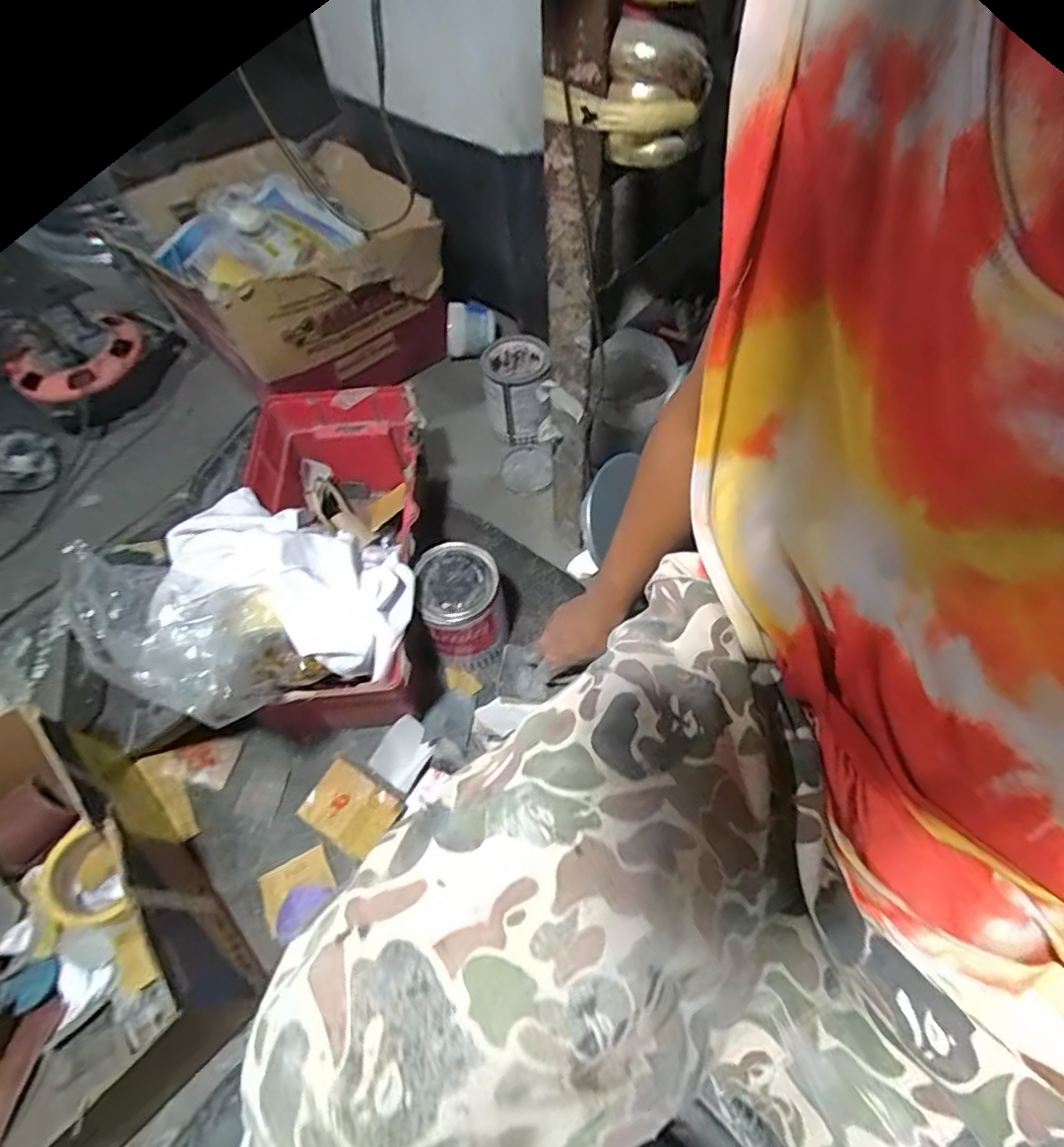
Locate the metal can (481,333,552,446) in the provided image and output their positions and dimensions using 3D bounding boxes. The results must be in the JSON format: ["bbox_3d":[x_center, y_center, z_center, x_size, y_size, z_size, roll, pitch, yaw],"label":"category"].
[{"bbox_3d":[-0.022,-0.275,0.922,0.095,0.133,0.098,-15,58,-6],"label":"metal can"}]

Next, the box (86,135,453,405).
[{"bbox_3d":[-0.374,-0.466,0.947,0.333,0.259,0.373,-40,63,-20],"label":"box"}]

